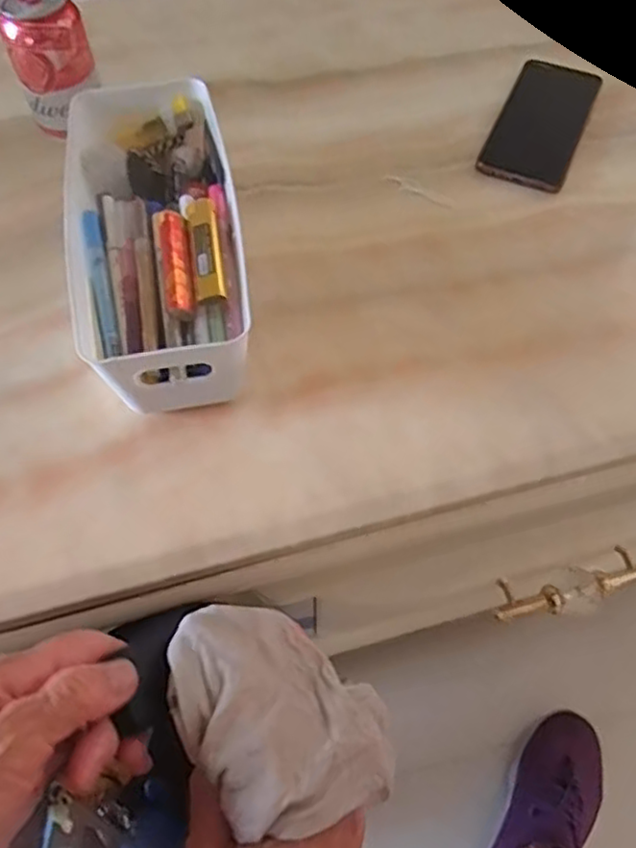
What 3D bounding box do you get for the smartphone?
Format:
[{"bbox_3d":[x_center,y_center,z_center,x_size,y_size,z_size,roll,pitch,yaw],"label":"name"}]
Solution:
[{"bbox_3d":[0.203,-0.273,0.612,0.074,0.008,0.165,21,62,13],"label":"smartphone"}]

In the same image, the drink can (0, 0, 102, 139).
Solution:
[{"bbox_3d":[-0.223,-0.305,0.571,0.063,0.109,0.068,0,59,1],"label":"drink can"}]

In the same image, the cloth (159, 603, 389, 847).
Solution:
[{"bbox_3d":[-0.020,0.124,0.293,0.071,0.028,0.105,-36,65,-19],"label":"cloth"}]

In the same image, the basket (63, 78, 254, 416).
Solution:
[{"bbox_3d":[-0.111,-0.127,0.485,0.108,0.081,0.255,-10,60,-5],"label":"basket"}]

